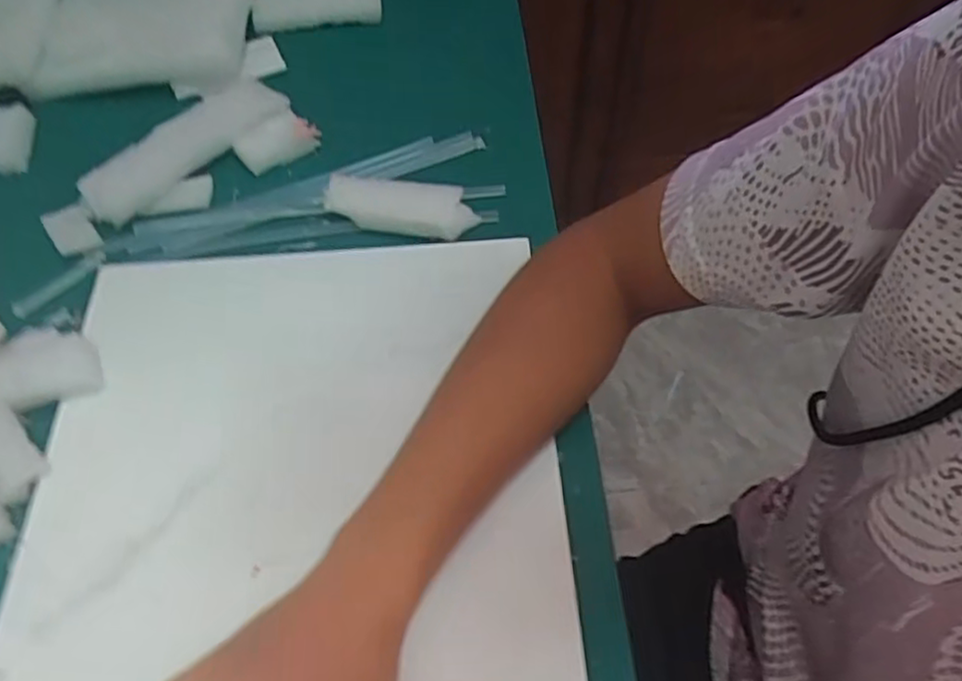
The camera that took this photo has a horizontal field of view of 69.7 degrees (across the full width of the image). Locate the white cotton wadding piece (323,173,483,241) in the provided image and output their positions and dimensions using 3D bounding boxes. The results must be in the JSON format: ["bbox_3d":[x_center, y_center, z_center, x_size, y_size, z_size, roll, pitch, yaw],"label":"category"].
[{"bbox_3d":[-0.058,-0.097,0.501,0.107,0.023,0.035,4,58,4],"label":"white cotton wadding piece"}]

